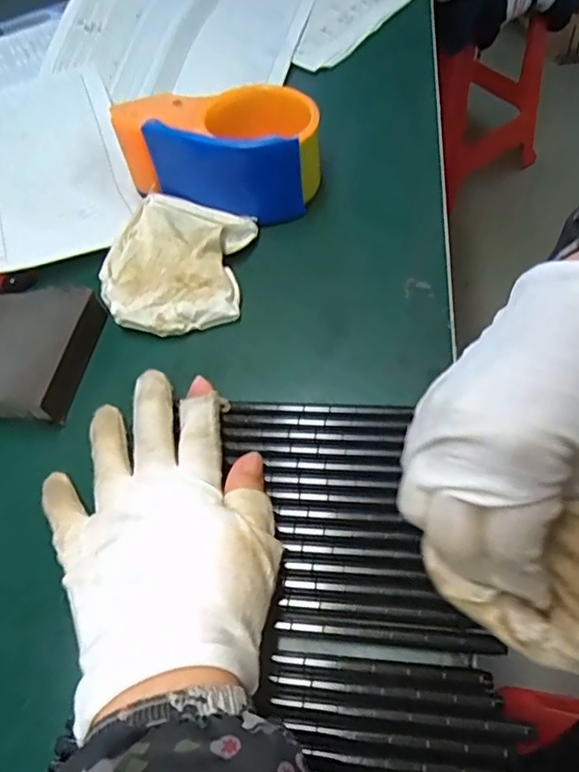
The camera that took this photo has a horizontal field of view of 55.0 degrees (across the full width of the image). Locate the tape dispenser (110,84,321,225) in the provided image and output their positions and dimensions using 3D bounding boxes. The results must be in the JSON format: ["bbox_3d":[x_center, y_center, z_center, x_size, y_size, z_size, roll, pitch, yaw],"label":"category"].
[{"bbox_3d":[-0.047,-0.162,0.373,0.133,0.052,0.076,10,61,16],"label":"tape dispenser"}]

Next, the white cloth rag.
[{"bbox_3d":[-0.073,-0.084,0.351,0.091,0.024,0.107,2,59,11],"label":"white cloth rag"}]

